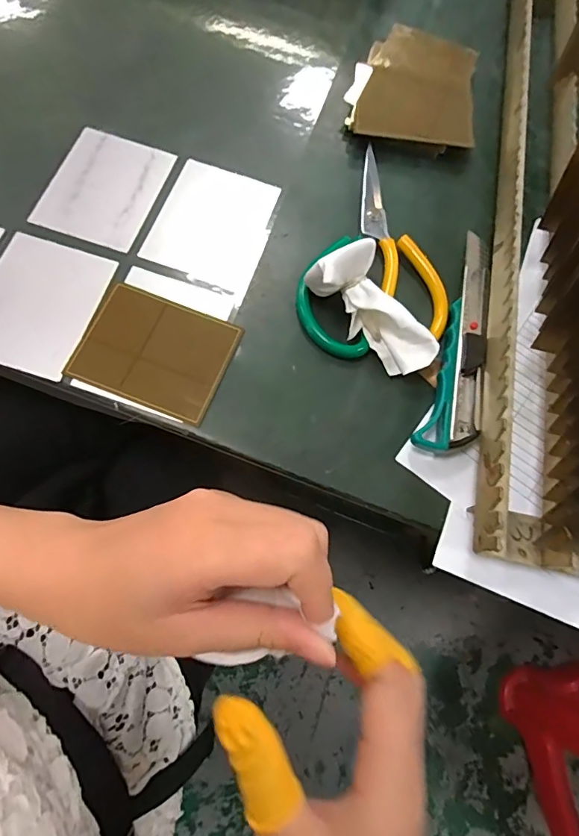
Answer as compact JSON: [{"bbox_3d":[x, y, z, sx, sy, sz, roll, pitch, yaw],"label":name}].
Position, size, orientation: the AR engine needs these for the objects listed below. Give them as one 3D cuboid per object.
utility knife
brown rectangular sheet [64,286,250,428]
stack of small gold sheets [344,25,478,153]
[{"bbox_3d":[0.126,-0.055,0.331,0.036,0.016,0.174,19,72,2],"label":"utility knife"},{"bbox_3d":[-0.092,-0.046,0.321,0.097,0.006,0.076,22,72,3],"label":"brown rectangular sheet"},{"bbox_3d":[0.109,-0.291,0.411,0.105,0.015,0.131,10,72,-1],"label":"stack of small gold sheets"}]

